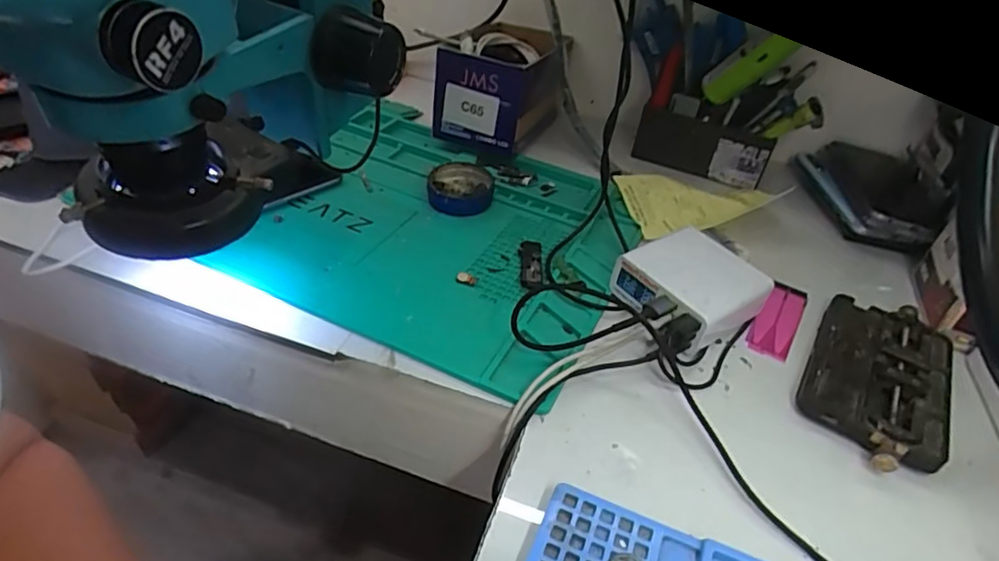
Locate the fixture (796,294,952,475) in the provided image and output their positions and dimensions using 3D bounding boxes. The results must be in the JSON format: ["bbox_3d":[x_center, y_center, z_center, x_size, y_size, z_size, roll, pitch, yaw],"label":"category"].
[{"bbox_3d":[0.276,0.070,0.430,0.091,0.020,0.175,25,43,23],"label":"fixture"}]

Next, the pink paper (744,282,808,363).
[{"bbox_3d":[0.230,0.030,0.486,0.031,0.008,0.105,25,43,22],"label":"pink paper"}]

